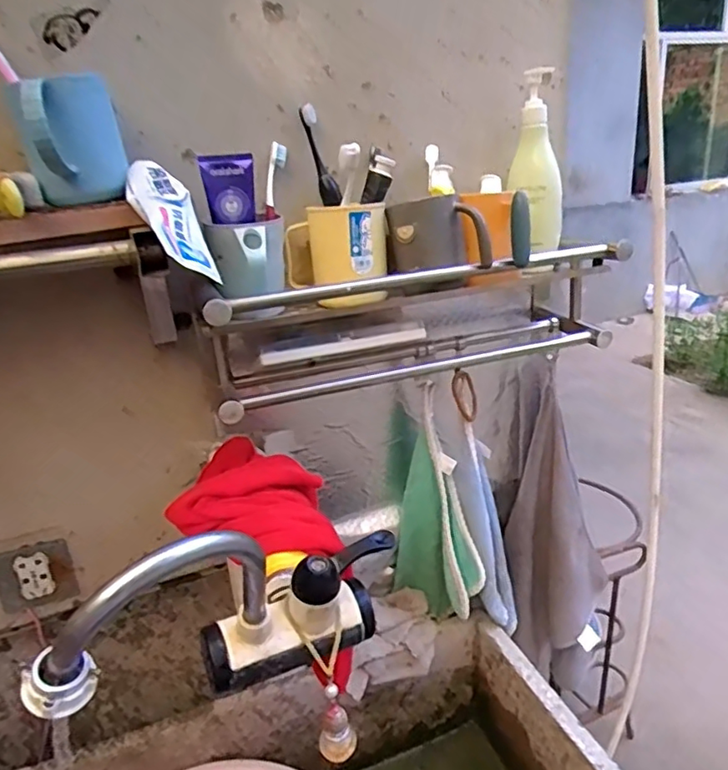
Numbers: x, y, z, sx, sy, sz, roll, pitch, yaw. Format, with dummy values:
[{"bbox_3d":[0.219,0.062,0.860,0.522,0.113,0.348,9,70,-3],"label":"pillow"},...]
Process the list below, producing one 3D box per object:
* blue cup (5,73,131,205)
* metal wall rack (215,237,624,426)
[{"bbox_3d":[-0.251,-0.209,0.512,0.078,0.091,0.107,-11,19,-18],"label":"blue cup"},{"bbox_3d":[0.053,-0.079,0.712,0.472,0.122,0.189,-13,22,-18],"label":"metal wall rack"}]

